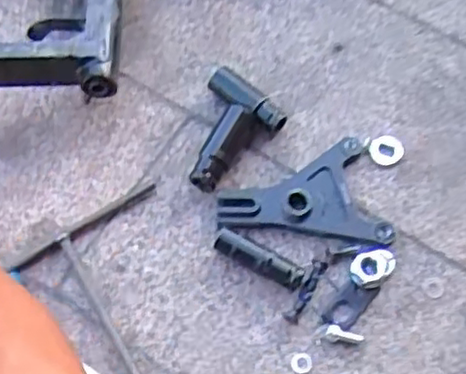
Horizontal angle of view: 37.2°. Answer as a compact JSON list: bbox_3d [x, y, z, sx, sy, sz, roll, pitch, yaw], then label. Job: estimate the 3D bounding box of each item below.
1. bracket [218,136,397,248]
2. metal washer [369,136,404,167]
[{"bbox_3d":[0.056,0.017,0.582,0.132,0.018,0.091,-14,65,-4],"label":"bracket"},{"bbox_3d":[0.135,-0.032,0.609,0.029,0.004,0.029,-1,65,2],"label":"metal washer"}]

